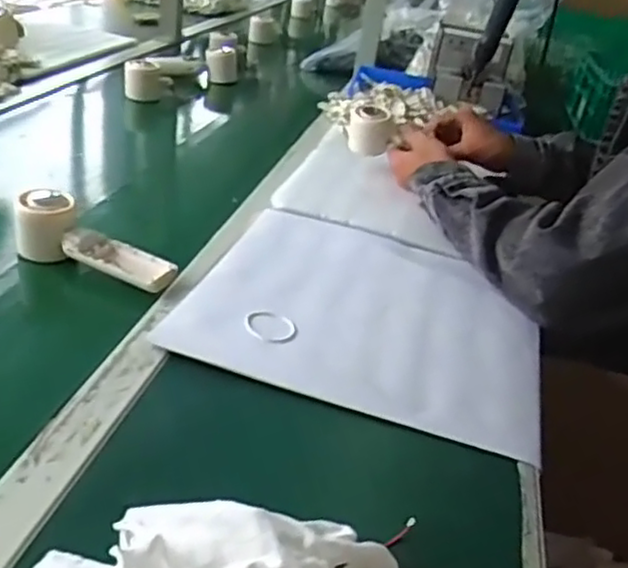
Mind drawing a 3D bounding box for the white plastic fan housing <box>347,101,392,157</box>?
[{"bbox_3d":[0.077,-0.212,0.959,0.044,0.067,0.048,-10,35,-30],"label":"white plastic fan housing"}]

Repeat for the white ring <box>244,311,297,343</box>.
[{"bbox_3d":[-0.038,0.036,0.603,0.046,0.004,0.046,7,29,-4],"label":"white ring"}]

